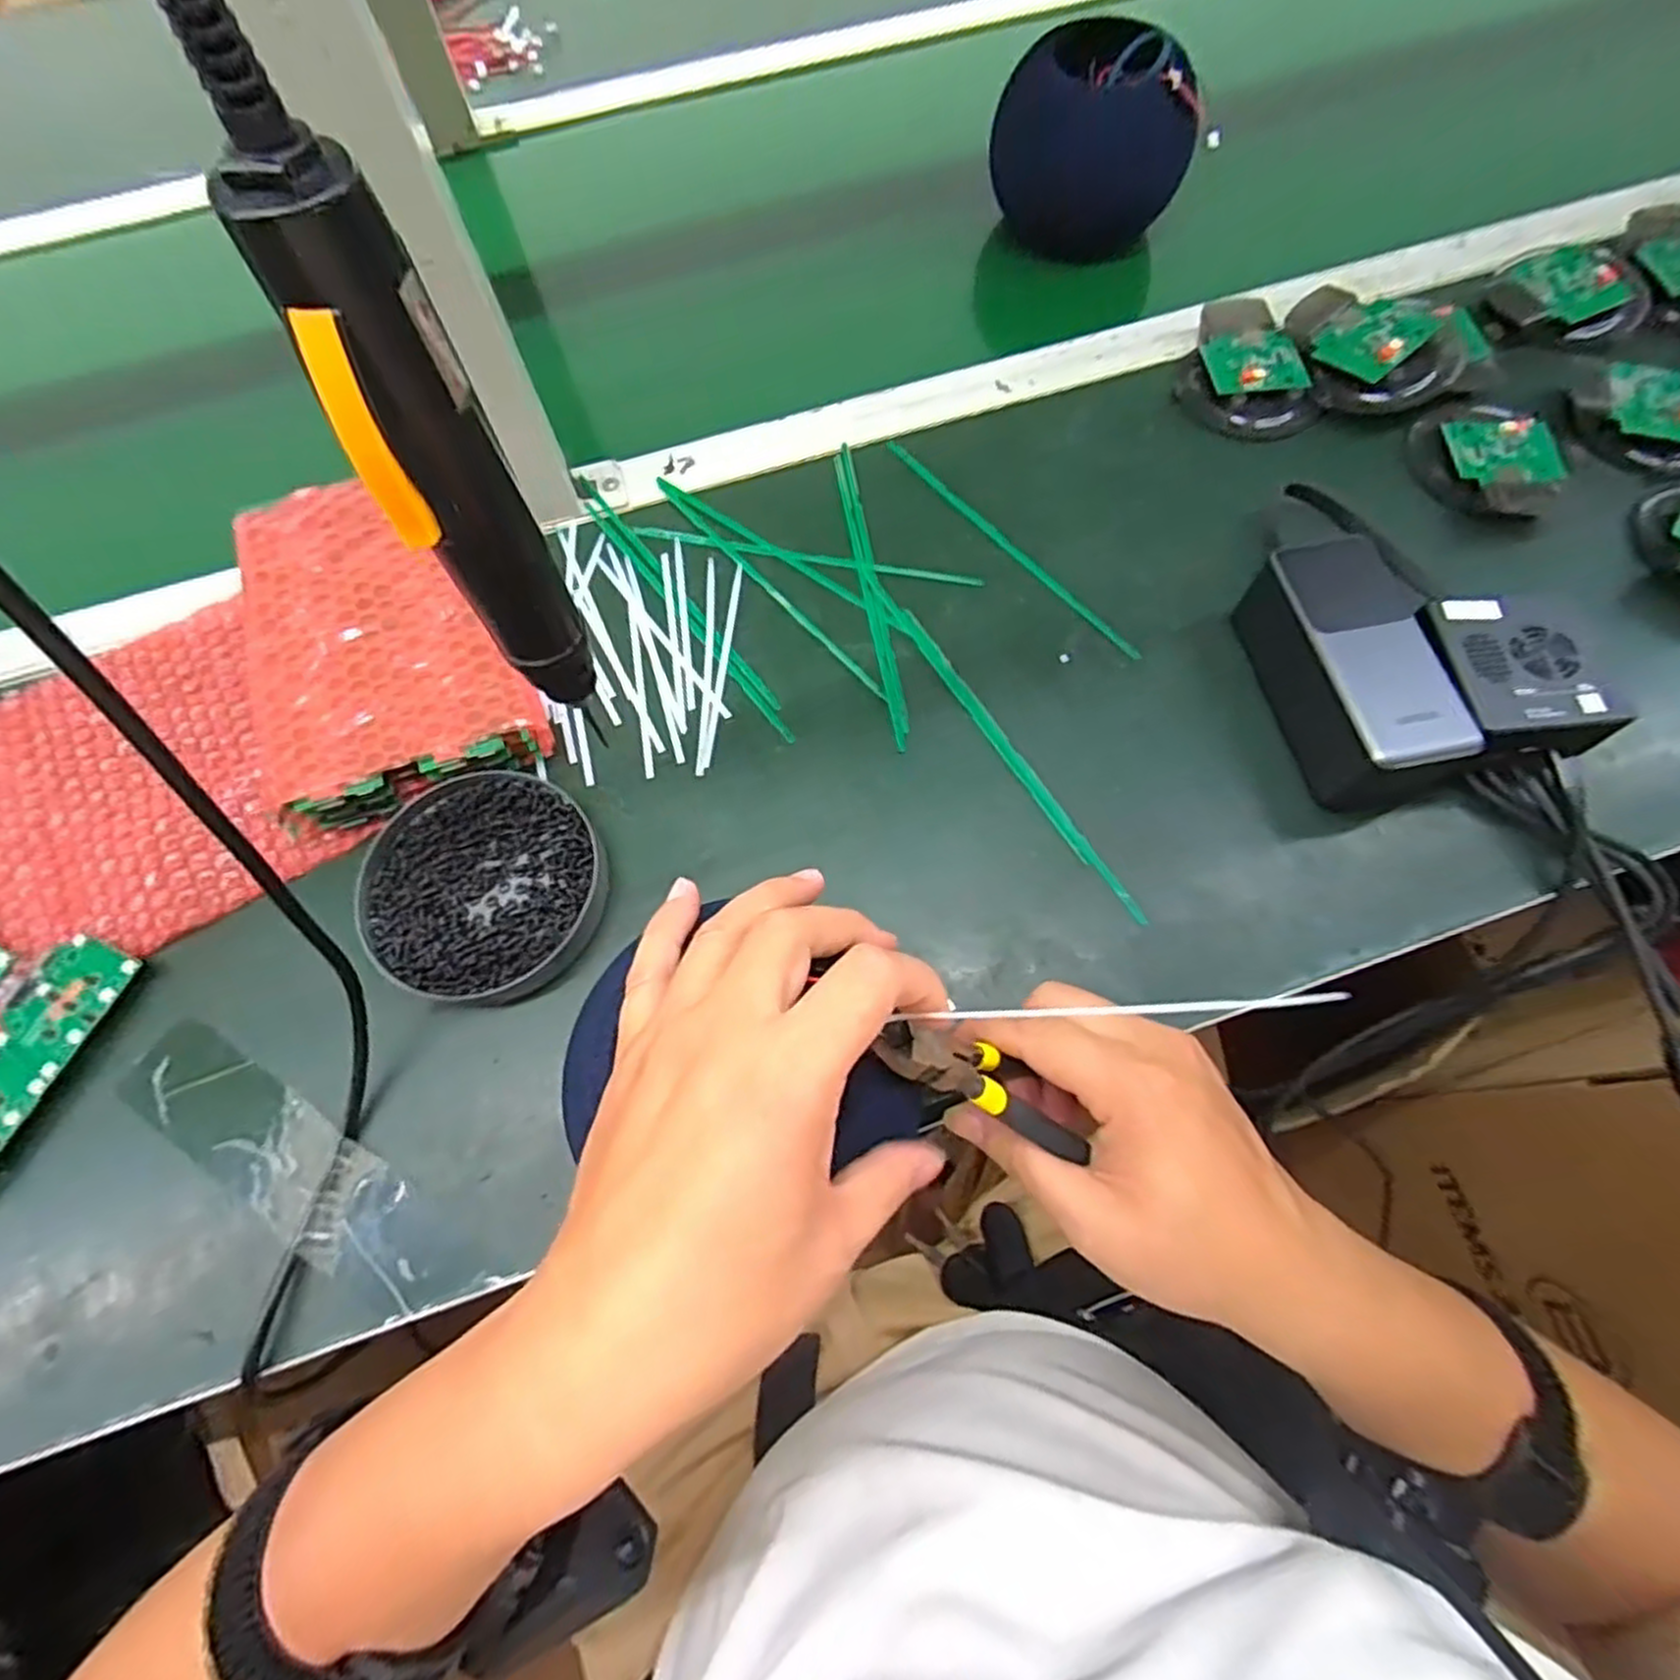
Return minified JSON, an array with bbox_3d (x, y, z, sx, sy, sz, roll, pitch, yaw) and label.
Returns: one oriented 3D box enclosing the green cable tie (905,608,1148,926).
[{"bbox_3d":[0.091,-0.044,0.410,0.011,0.005,0.209,-29,71,-9],"label":"green cable tie"}]

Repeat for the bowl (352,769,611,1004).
[{"bbox_3d":[-0.173,0.021,0.382,0.118,0.023,0.108,-1,70,1],"label":"bowl"}]

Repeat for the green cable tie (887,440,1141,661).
[{"bbox_3d":[0.099,-0.178,0.466,0.008,0.008,0.213,-36,73,-11],"label":"green cable tie"}]

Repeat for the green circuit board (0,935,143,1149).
[{"bbox_3d":[-0.383,0.100,0.361,0.054,0.011,0.115,23,72,10],"label":"green circuit board"}]

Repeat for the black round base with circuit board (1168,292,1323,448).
[{"bbox_3d":[0.256,-0.306,0.510,0.085,0.028,0.103,-19,70,-5],"label":"black round base with circuit board"}]

